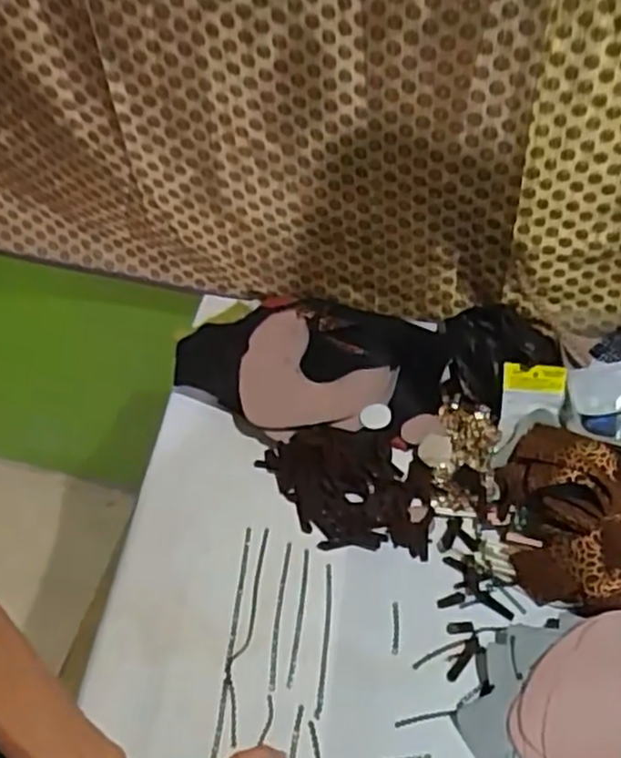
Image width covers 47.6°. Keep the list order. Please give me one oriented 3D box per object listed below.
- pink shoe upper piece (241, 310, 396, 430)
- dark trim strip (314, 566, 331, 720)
[{"bbox_3d":[-0.008,-0.001,0.824,0.168,0.030,0.158,2,49,-2],"label":"pink shoe upper piece"},{"bbox_3d":[0.014,0.245,0.668,0.008,0.006,0.143,6,49,2],"label":"dark trim strip"}]

